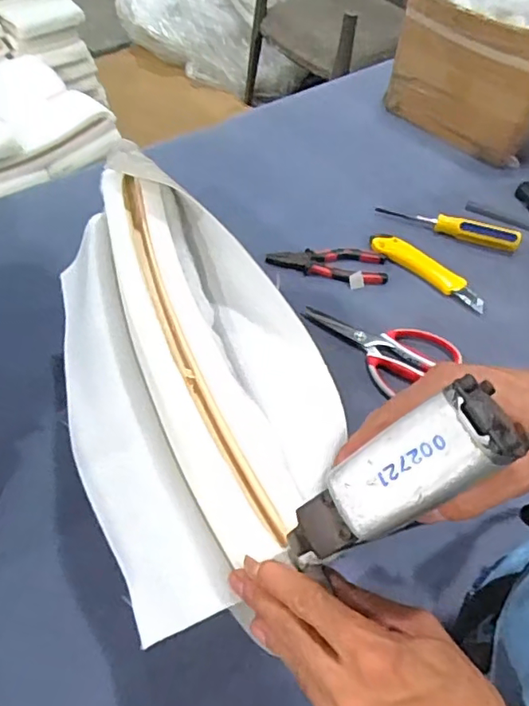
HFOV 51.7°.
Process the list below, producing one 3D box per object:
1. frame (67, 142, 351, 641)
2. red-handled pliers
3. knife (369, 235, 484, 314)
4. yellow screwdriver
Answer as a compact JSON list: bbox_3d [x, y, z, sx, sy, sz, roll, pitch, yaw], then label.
[{"bbox_3d":[-0.071,0.003,0.407,0.194,0.044,0.334,-29,65,8],"label":"frame"},{"bbox_3d":[0.082,-0.118,0.713,0.154,0.010,0.052,8,54,2],"label":"red-handled pliers"},{"bbox_3d":[0.215,-0.112,0.720,0.170,0.013,0.037,34,59,19],"label":"knife"},{"bbox_3d":[0.255,-0.178,0.759,0.192,0.024,0.026,15,54,7],"label":"yellow screwdriver"}]

